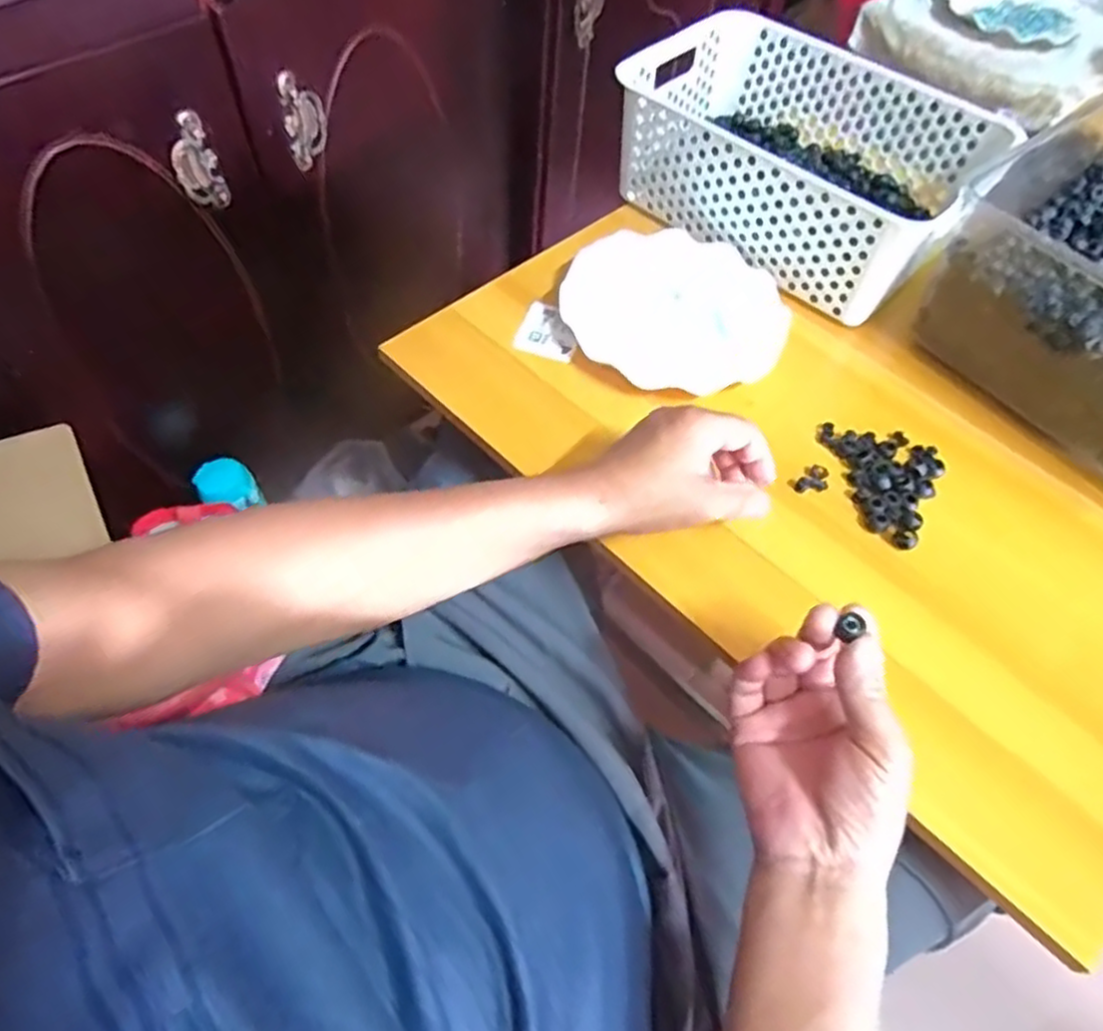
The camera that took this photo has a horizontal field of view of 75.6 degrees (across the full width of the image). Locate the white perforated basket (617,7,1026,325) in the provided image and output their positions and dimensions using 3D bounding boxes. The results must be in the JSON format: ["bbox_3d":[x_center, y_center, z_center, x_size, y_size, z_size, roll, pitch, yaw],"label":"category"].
[{"bbox_3d":[0.219,-0.326,0.647,0.294,0.098,0.216,33,61,16],"label":"white perforated basket"}]

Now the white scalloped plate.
[{"bbox_3d":[0.105,-0.178,0.605,0.182,0.015,0.182,2,57,-3],"label":"white scalloped plate"}]

